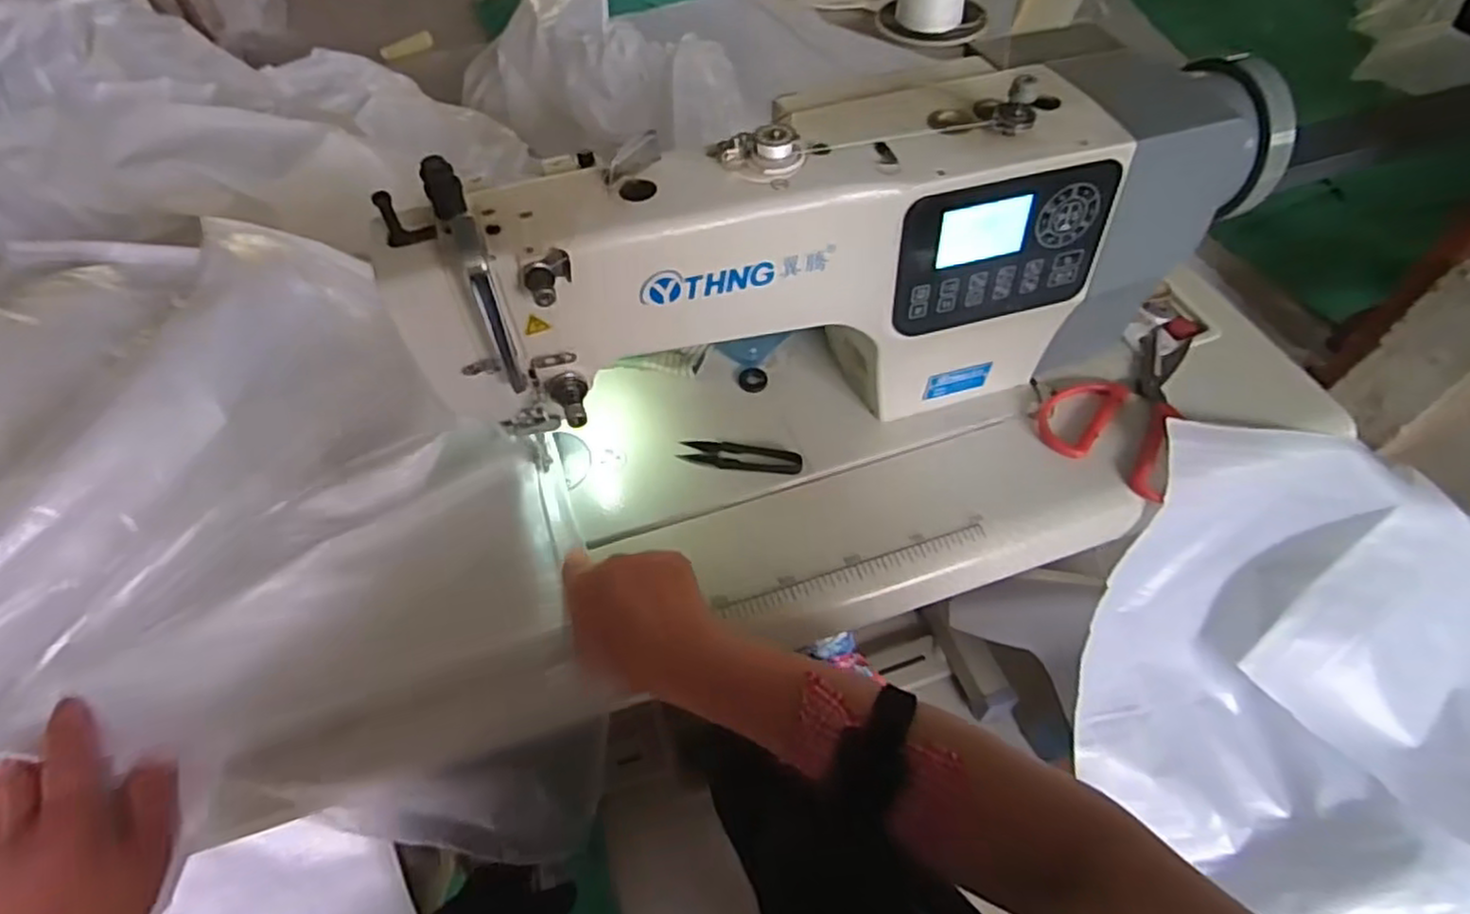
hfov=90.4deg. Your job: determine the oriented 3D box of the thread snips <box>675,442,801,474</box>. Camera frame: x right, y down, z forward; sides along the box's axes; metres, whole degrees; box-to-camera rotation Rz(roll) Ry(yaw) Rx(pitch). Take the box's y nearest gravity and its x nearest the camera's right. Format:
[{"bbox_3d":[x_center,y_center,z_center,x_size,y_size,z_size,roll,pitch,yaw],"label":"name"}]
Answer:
[{"bbox_3d":[0.005,-0.001,0.593,0.098,0.005,0.025,6,55,6],"label":"thread snips"}]

